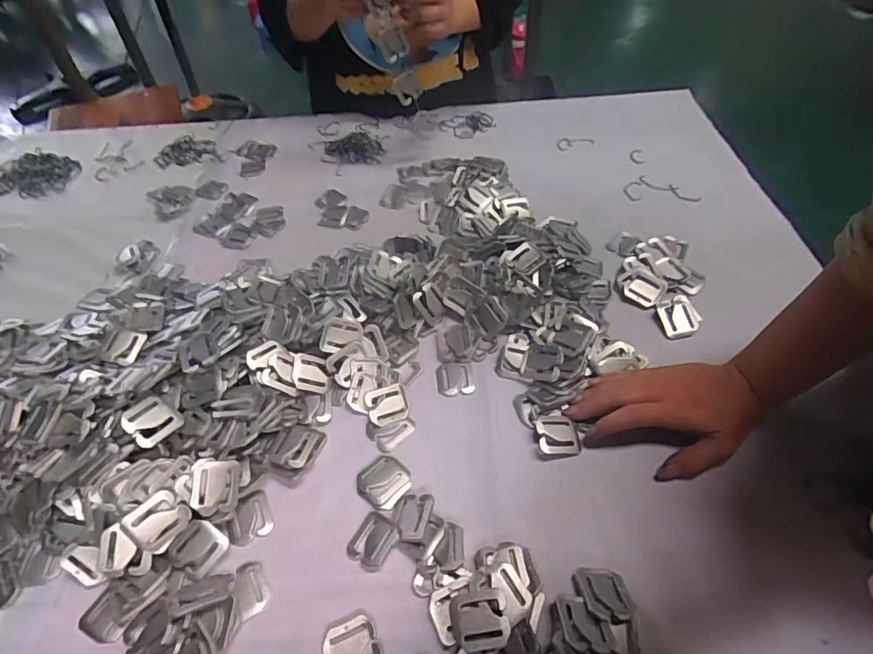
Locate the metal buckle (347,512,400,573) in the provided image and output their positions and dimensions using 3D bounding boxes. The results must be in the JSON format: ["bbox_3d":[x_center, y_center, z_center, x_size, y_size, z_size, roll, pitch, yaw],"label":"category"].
[{"bbox_3d":[-0.050,0.169,0.407,0.034,0.007,0.039,27,57,23],"label":"metal buckle"}]

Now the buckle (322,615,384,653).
[{"bbox_3d":[-0.061,0.226,0.363,0.038,0.004,0.038,-21,52,-13],"label":"buckle"}]

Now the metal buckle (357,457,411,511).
[{"bbox_3d":[-0.045,0.132,0.439,0.040,0.006,0.041,29,58,25],"label":"metal buckle"}]

